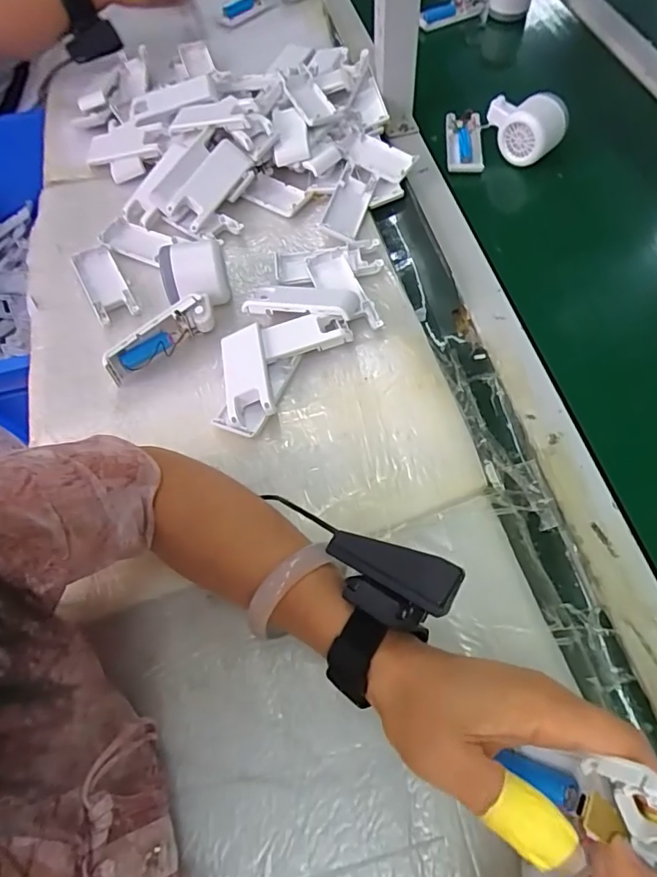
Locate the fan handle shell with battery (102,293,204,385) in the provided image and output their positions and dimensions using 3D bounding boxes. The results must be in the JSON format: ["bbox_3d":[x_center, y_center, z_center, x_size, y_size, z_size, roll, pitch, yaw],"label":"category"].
[{"bbox_3d":[-0.150,-0.086,0.457,0.097,0.030,0.020,-39,65,-16],"label":"fan handle shell with battery"}]

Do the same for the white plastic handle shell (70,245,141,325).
[{"bbox_3d":[-0.225,-0.156,0.523,0.039,0.014,0.109,-28,62,-11],"label":"white plastic handle shell"}]

